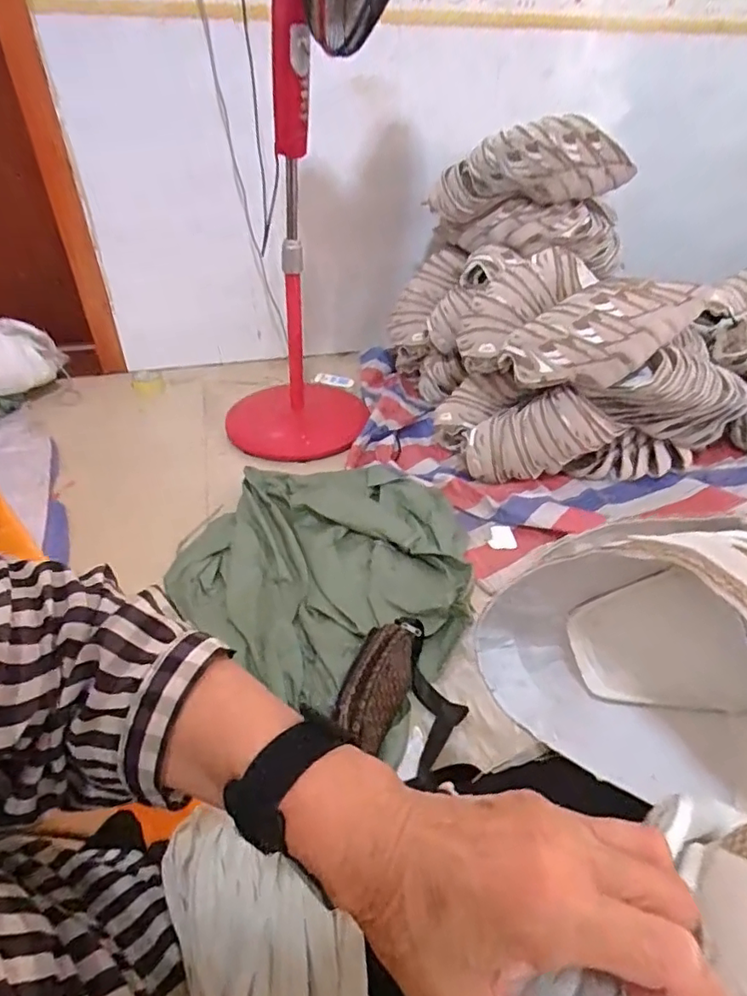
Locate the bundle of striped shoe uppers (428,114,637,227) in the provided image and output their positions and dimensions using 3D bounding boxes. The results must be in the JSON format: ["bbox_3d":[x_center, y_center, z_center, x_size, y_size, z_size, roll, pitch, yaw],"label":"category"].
[{"bbox_3d":[0.403,-0.854,1.459,0.525,0.215,0.149,-5,36,13],"label":"bundle of striped shoe uppers"}]

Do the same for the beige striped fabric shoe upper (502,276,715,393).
[{"bbox_3d":[0.542,-0.384,1.287,0.470,0.168,0.172,-22,41,-9],"label":"beige striped fabric shoe upper"}]

